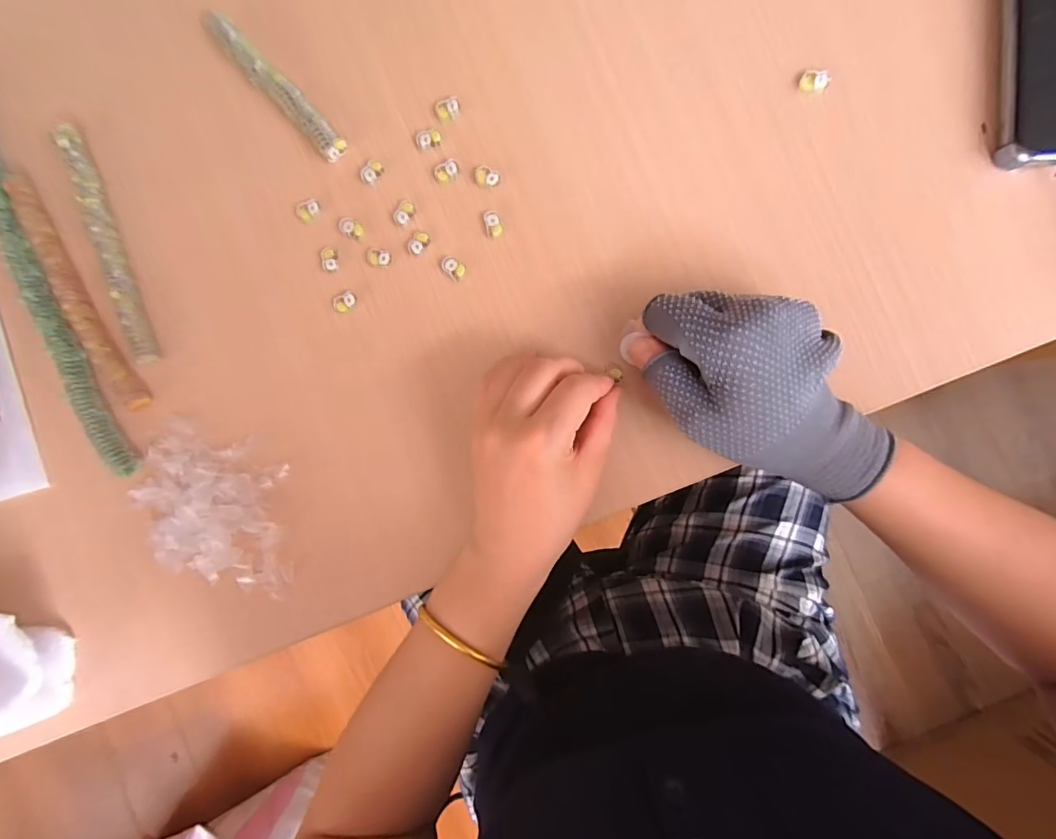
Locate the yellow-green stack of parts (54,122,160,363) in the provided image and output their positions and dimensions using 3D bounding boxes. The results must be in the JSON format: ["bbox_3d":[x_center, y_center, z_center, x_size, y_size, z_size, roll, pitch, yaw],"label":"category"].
[{"bbox_3d":[-0.281,-0.116,0.319,0.013,0.016,0.160,-19,88,5],"label":"yellow-green stack of parts"}]

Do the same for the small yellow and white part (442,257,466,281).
[{"bbox_3d":[-0.048,-0.098,0.308,0.016,0.004,0.011,42,94,4],"label":"small yellow and white part"}]

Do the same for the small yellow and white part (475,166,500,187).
[{"bbox_3d":[-0.025,-0.154,0.304,0.015,0.005,0.010,4,91,5],"label":"small yellow and white part"}]

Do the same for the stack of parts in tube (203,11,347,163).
[{"bbox_3d":[-0.165,-0.217,0.311,0.017,0.014,0.123,-44,86,4],"label":"stack of parts in tube"}]

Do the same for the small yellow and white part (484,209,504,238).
[{"bbox_3d":[-0.022,-0.125,0.304,0.011,0.004,0.017,-13,89,5],"label":"small yellow and white part"}]

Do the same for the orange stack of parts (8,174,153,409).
[{"bbox_3d":[-0.304,-0.082,0.322,0.014,0.016,0.172,-30,87,5],"label":"orange stack of parts"}]

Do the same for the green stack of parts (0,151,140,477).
[{"bbox_3d":[-0.331,-0.099,0.326,0.019,0.018,0.295,-23,88,5],"label":"green stack of parts"}]

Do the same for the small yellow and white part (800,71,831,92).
[{"bbox_3d":[0.170,-0.200,0.284,0.016,0.007,0.010,-4,90,5],"label":"small yellow and white part"}]

